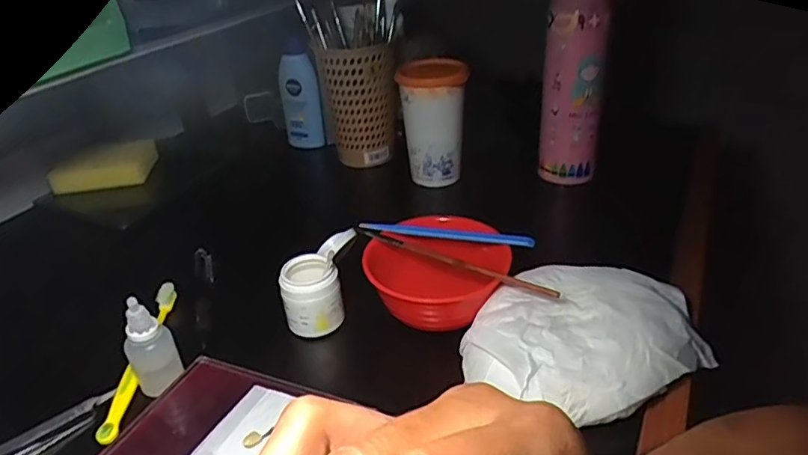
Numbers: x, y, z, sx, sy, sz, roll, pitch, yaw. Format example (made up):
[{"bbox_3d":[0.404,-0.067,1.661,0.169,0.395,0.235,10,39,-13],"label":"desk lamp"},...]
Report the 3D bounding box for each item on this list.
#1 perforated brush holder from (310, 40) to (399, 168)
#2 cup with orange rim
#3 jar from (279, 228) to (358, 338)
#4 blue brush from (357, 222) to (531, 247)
[{"bbox_3d":[-0.055,-0.155,0.700,0.091,0.141,0.077,-7,31,-5],"label":"perforated brush holder"},{"bbox_3d":[0.033,-0.115,0.636,0.069,0.128,0.075,-4,31,-1],"label":"cup with orange rim"},{"bbox_3d":[-0.066,0.046,0.459,0.048,0.056,0.071,1,31,7],"label":"jar"},{"bbox_3d":[0.031,0.004,0.460,0.141,0.008,0.009,7,33,16],"label":"blue brush"}]

